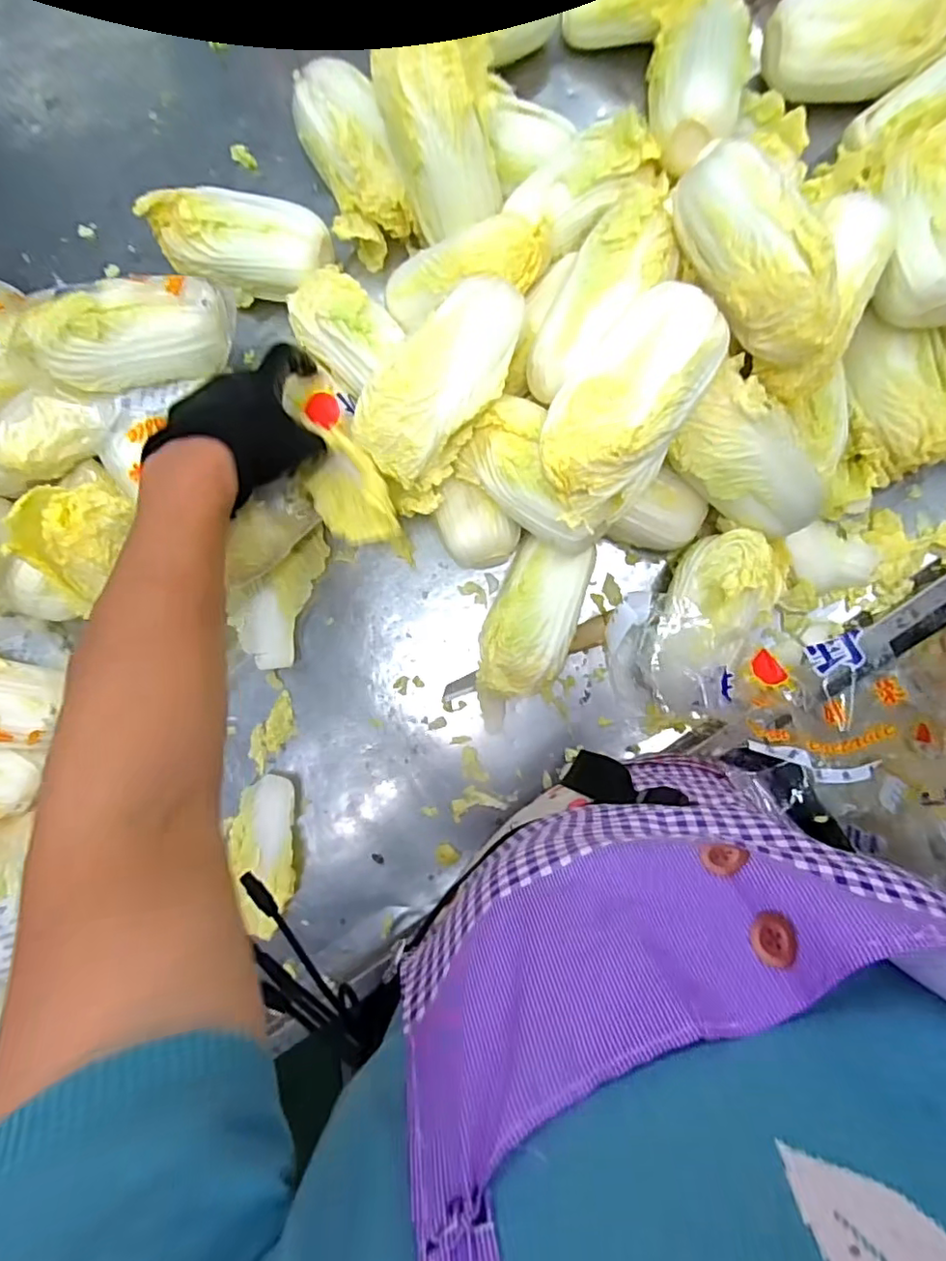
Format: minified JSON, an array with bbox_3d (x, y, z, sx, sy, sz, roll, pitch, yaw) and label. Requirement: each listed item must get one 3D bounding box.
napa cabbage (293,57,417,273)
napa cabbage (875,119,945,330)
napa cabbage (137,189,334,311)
[{"bbox_3d":[-0.104,-0.408,0.522,0.067,0.065,0.142,-19,90,2],"label":"napa cabbage"},{"bbox_3d":[0.342,-0.301,0.443,0.071,0.060,0.138,-1,90,4],"label":"napa cabbage"},{"bbox_3d":[-0.203,-0.334,0.523,0.146,0.075,0.080,14,91,4],"label":"napa cabbage"}]

